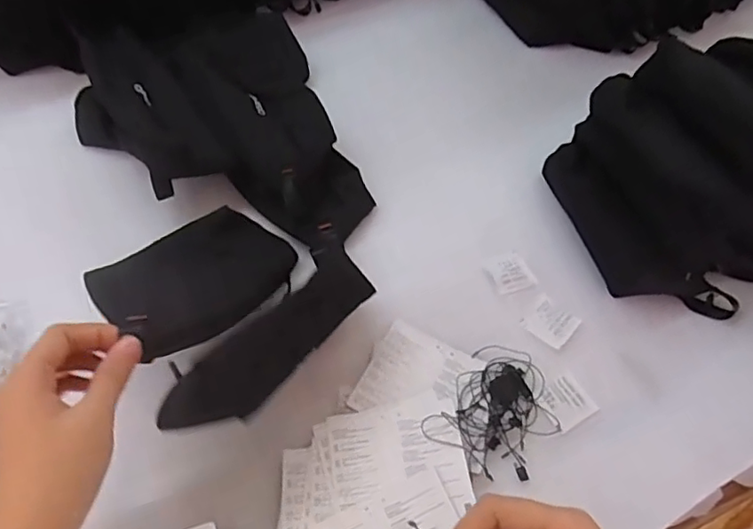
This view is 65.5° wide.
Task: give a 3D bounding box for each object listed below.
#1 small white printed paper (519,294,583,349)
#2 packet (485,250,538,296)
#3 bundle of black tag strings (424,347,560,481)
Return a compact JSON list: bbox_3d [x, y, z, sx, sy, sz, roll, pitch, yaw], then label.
[{"bbox_3d":[0.153,0.050,0.514,0.041,0.009,0.041,40,65,21],"label":"small white printed paper"},{"bbox_3d":[0.125,0.008,0.541,0.038,0.008,0.037,-24,61,-15],"label":"packet"},{"bbox_3d":[0.099,0.114,0.463,0.080,0.013,0.100,29,62,16],"label":"bundle of black tag strings"}]

